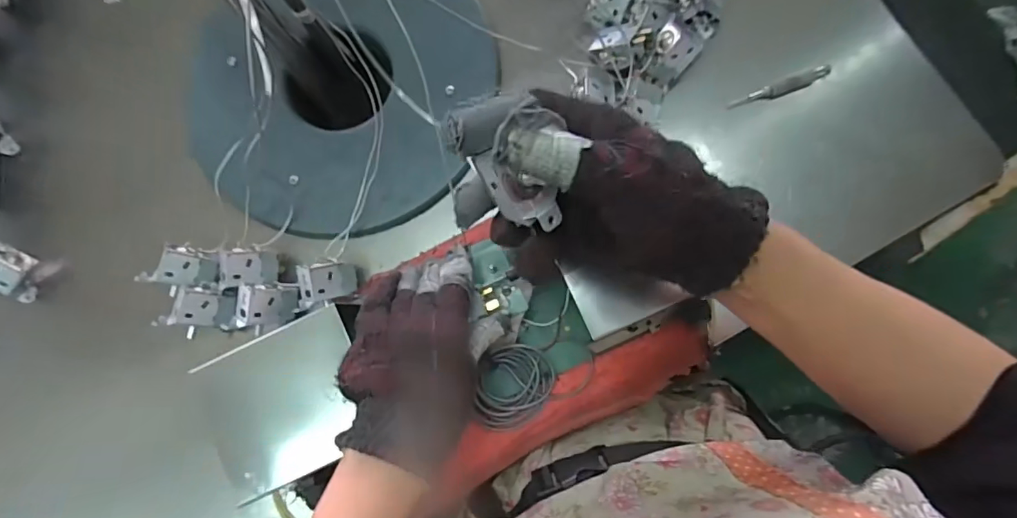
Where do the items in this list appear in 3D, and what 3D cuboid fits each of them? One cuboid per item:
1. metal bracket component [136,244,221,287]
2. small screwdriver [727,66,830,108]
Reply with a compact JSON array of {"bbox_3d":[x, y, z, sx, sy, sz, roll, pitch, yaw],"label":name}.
[{"bbox_3d":[-0.300,0.007,0.467,0.058,0.023,0.035,10,88,-25],"label":"metal bracket component"},{"bbox_3d":[0.261,-0.165,0.490,0.092,0.009,0.016,-18,80,13],"label":"small screwdriver"}]

